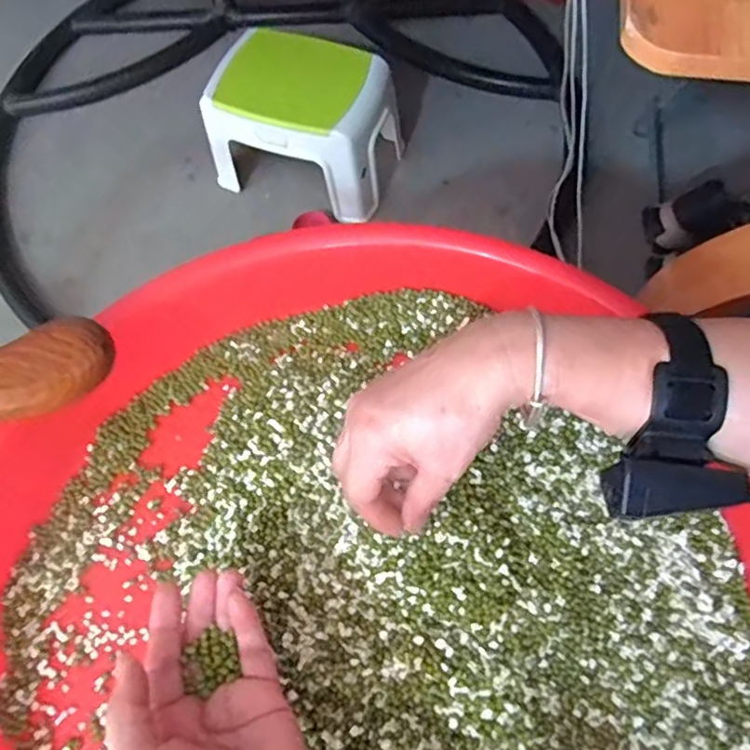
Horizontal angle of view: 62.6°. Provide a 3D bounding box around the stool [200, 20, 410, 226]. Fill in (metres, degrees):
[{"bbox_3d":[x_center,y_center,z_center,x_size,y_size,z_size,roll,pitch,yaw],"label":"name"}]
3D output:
[{"bbox_3d":[-0.123,-0.458,1.069,0.288,0.225,0.200,17,67,11],"label":"stool"}]

